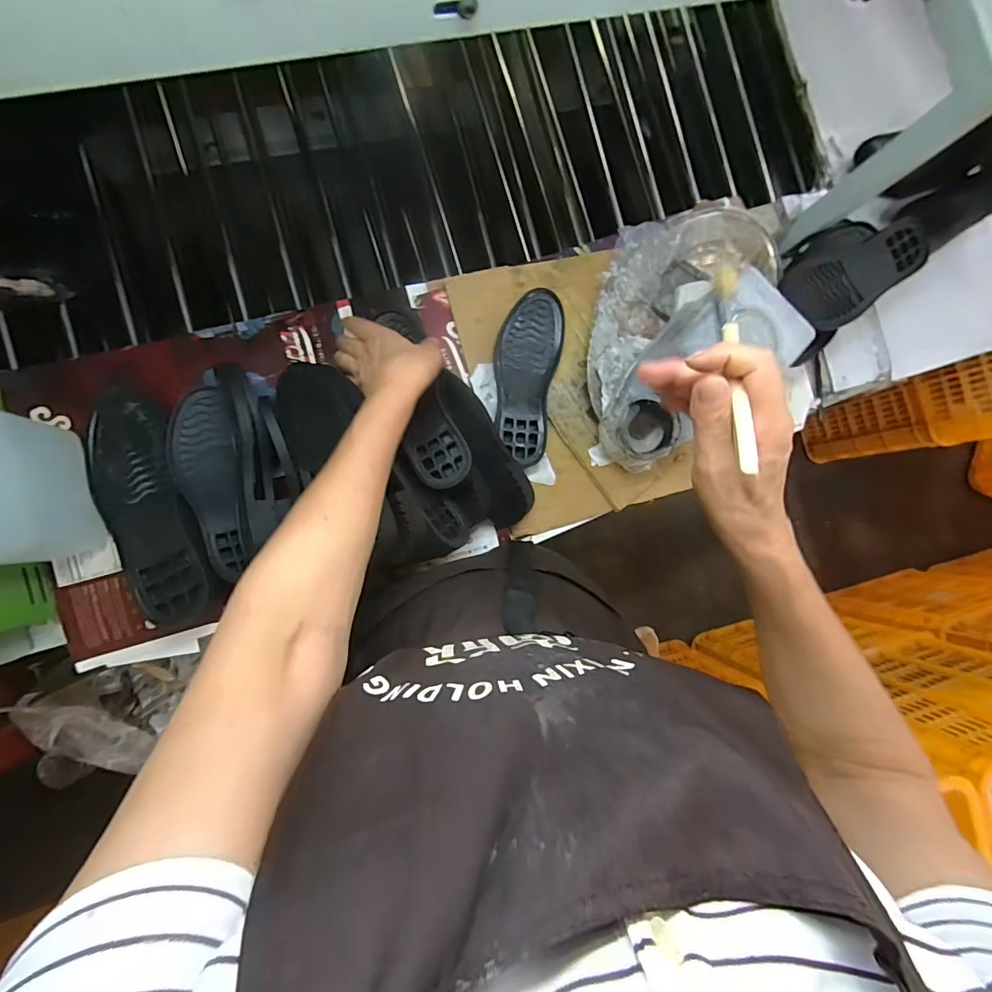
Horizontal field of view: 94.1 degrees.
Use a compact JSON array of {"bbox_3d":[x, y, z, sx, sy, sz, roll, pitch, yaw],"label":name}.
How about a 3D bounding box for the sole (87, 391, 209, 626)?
[{"bbox_3d":[-0.356,0.008,0.474,0.086,0.024,0.243,-22,80,1],"label":"sole"}]

